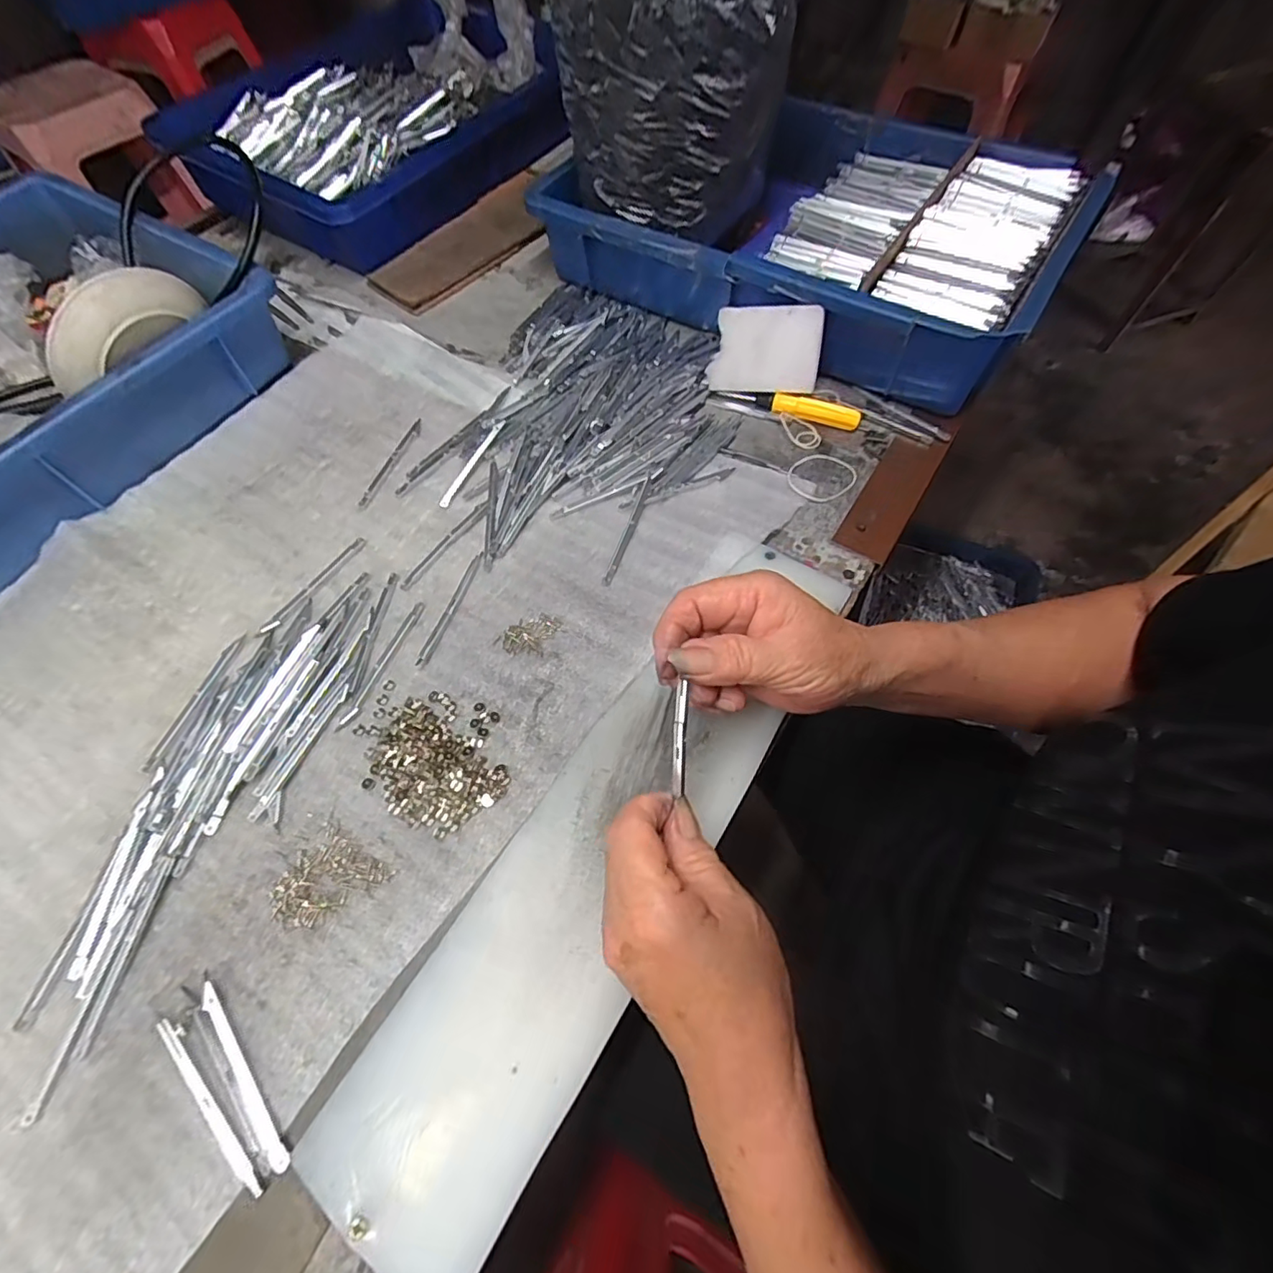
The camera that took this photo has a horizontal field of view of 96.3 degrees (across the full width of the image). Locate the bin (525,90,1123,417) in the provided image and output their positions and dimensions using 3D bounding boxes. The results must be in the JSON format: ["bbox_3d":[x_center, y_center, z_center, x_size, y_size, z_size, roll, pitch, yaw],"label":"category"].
[{"bbox_3d":[0.151,-0.372,0.528,0.416,0.095,0.270,29,65,15],"label":"bin"}]

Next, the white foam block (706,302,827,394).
[{"bbox_3d":[0.102,-0.230,0.456,0.084,0.061,0.006,10,32,16],"label":"white foam block"}]

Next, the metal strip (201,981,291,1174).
[{"bbox_3d":[-0.183,0.202,0.264,0.008,0.004,0.089,-38,68,-18],"label":"metal strip"}]

